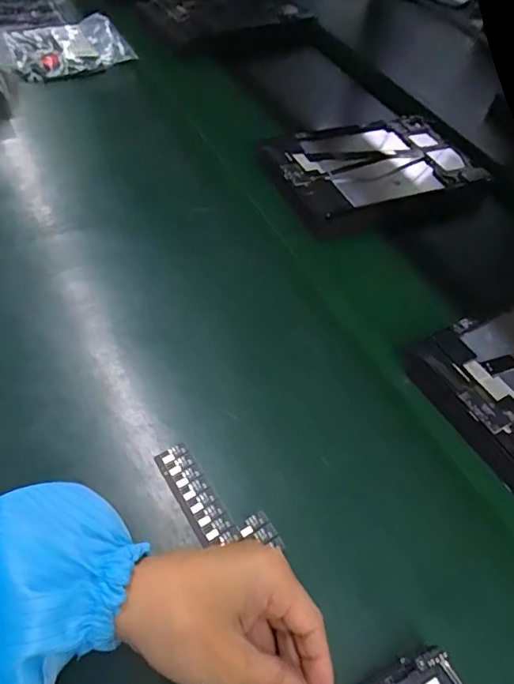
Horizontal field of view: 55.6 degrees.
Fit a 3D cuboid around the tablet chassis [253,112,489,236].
[{"bbox_3d":[0.133,-0.192,0.552,0.247,0.026,0.156,-19,62,-20],"label":"tablet chassis"}]

